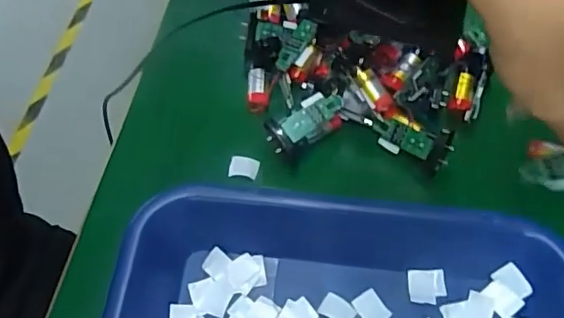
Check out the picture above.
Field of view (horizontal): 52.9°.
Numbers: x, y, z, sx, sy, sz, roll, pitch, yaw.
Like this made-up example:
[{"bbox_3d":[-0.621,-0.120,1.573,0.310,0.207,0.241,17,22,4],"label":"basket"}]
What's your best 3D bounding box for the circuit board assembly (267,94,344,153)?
[{"bbox_3d":[0.016,-0.023,0.374,0.051,0.019,0.025,-28,60,-13],"label":"circuit board assembly"}]

